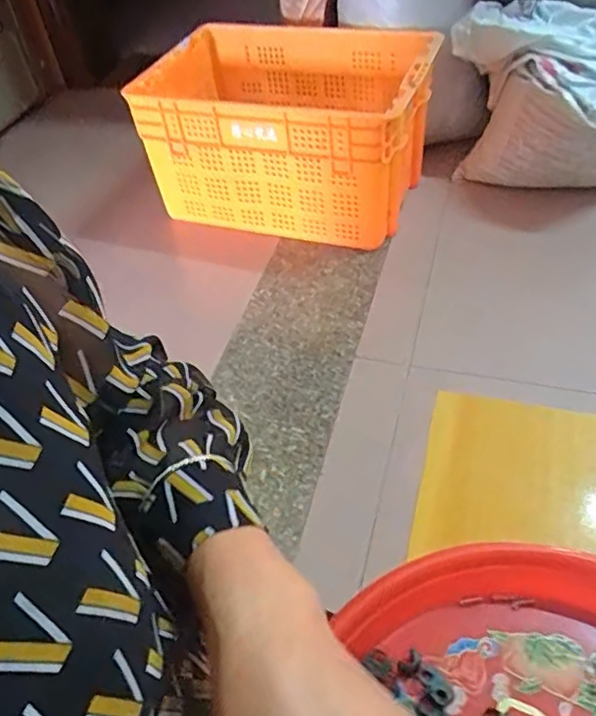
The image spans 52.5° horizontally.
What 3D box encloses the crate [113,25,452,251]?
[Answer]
[{"bbox_3d":[-0.011,-0.495,1.325,0.558,0.303,0.385,14,51,18],"label":"crate"}]

